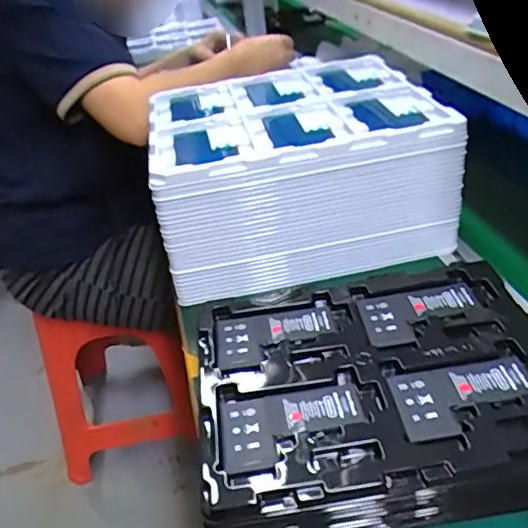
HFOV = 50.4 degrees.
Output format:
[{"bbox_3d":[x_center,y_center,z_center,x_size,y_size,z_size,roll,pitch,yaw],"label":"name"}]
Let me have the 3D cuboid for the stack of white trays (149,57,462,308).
[{"bbox_3d":[0.034,-0.125,0.701,0.320,0.151,0.286,-8,34,-4],"label":"stack of white trays"}]

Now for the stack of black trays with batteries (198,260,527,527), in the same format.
[{"bbox_3d":[0.086,0.094,0.454,0.277,0.050,0.223,-8,34,-2],"label":"stack of black trays with batteries"}]

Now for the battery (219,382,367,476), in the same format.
[{"bbox_3d":[0.021,0.116,0.407,0.105,0.008,0.063,-9,34,-3],"label":"battery"}]

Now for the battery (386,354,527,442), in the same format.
[{"bbox_3d":[0.148,0.096,0.410,0.106,0.006,0.059,-9,34,-3],"label":"battery"}]

